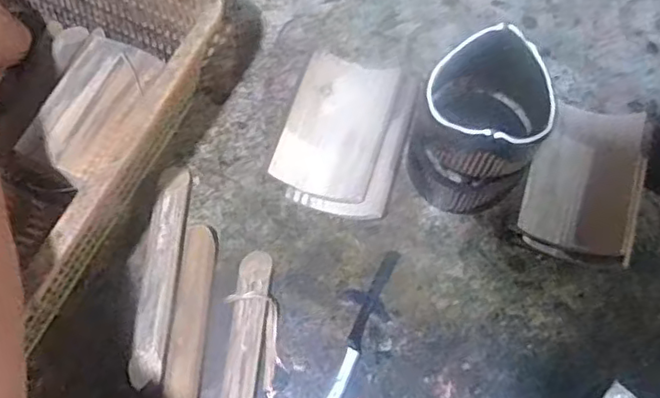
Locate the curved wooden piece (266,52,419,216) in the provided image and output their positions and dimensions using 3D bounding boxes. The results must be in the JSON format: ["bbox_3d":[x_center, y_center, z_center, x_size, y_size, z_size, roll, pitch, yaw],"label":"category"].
[{"bbox_3d":[0.012,-0.049,0.478,0.088,0.026,0.125,16,70,5],"label":"curved wooden piece"}]

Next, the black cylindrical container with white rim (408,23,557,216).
[{"bbox_3d":[0.100,-0.047,0.431,0.072,0.123,0.075,0,69,-1],"label":"black cylindrical container with white rim"}]

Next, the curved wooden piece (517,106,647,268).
[{"bbox_3d":[0.184,-0.012,0.466,0.075,0.031,0.117,19,70,6],"label":"curved wooden piece"}]

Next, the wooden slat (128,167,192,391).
[{"bbox_3d":[-0.117,0.049,0.441,0.024,0.015,0.153,4,69,0],"label":"wooden slat"}]

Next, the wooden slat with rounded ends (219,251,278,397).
[{"bbox_3d":[-0.053,0.111,0.417,0.031,0.017,0.152,5,69,1],"label":"wooden slat with rounded ends"}]

